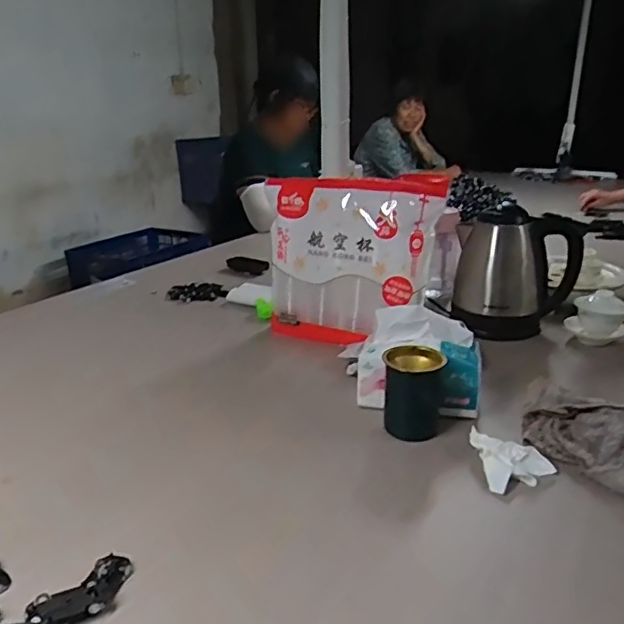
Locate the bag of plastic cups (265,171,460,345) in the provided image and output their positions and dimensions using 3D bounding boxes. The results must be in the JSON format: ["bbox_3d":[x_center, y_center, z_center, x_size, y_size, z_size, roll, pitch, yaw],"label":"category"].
[{"bbox_3d":[0.062,-0.080,1.012,0.310,0.282,0.099,14,25,34],"label":"bag of plastic cups"}]

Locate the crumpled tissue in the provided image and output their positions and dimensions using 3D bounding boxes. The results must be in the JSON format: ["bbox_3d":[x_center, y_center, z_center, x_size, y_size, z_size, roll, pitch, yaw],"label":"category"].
[{"bbox_3d":[0.231,0.167,0.678,0.083,0.030,0.085,-3,20,-6],"label":"crumpled tissue"}]

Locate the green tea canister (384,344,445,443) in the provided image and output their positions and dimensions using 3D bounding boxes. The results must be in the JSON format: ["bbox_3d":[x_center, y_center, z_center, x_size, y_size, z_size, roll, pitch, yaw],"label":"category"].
[{"bbox_3d":[0.128,0.100,0.752,0.074,0.101,0.069,2,20,5],"label":"green tea canister"}]

